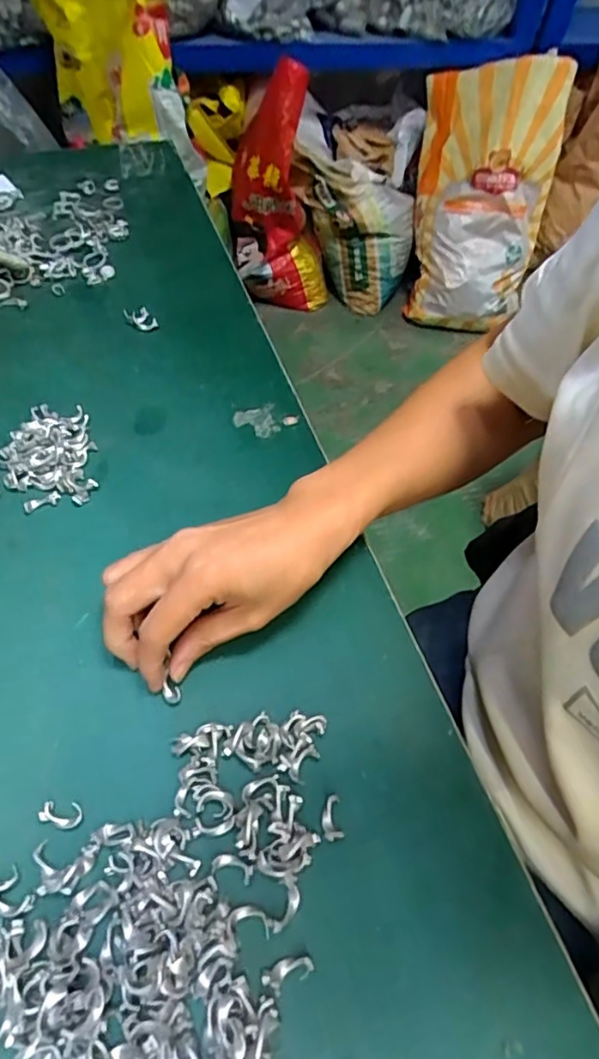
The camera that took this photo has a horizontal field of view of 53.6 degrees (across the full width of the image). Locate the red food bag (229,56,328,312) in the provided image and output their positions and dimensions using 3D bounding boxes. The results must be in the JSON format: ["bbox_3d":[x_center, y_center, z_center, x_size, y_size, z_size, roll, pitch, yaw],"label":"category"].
[{"bbox_3d":[-0.044,-0.877,1.614,0.278,0.584,0.163,5,53,-2],"label":"red food bag"}]

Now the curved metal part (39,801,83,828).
[{"bbox_3d":[-0.110,0.130,0.271,0.018,0.004,0.011,3,53,-3],"label":"curved metal part"}]

